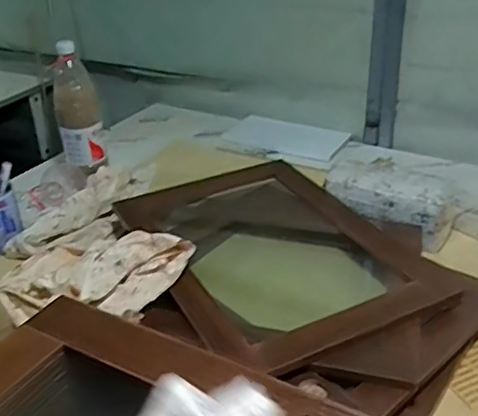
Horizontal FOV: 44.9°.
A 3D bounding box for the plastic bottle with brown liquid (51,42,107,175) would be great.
[{"bbox_3d":[-0.330,-0.194,1.187,0.090,0.267,0.077,-12,31,-17],"label":"plastic bottle with brown liquid"}]

